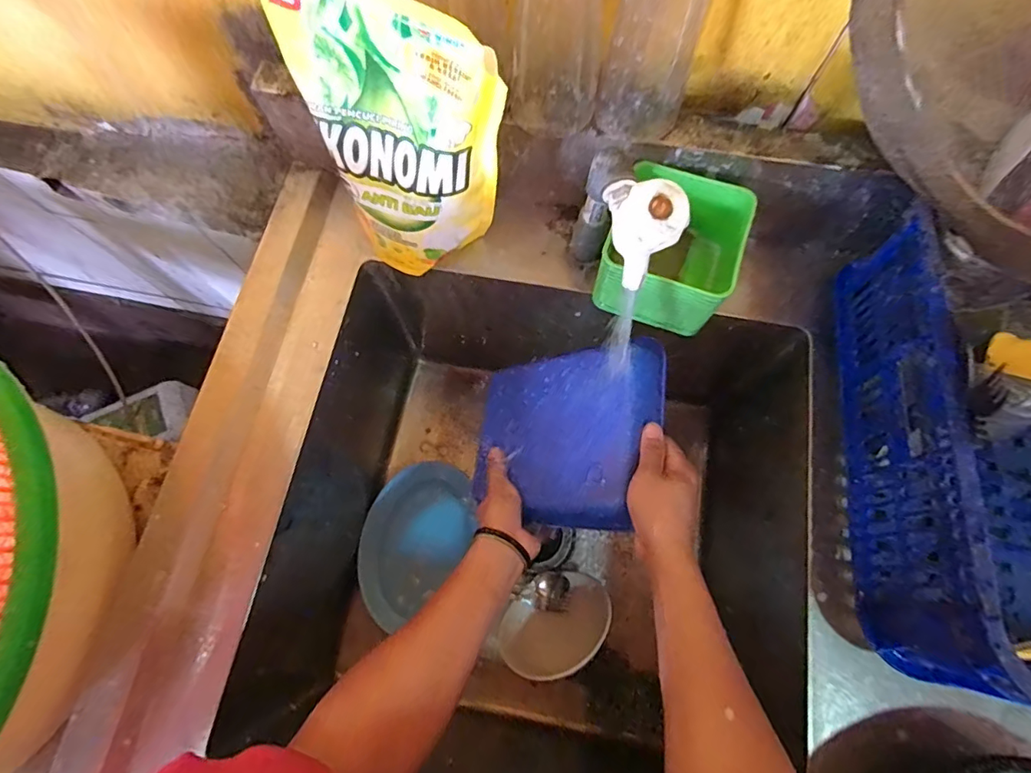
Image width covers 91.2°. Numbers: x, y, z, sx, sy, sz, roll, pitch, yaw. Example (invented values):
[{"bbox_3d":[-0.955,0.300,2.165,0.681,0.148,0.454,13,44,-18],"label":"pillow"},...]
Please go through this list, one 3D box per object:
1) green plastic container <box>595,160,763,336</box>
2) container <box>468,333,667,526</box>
[{"bbox_3d":[0.163,-0.139,0.530,0.121,0.095,0.140,24,74,8],"label":"green plastic container"},{"bbox_3d":[0.050,0.056,0.561,0.228,0.032,0.189,-12,64,40],"label":"container"}]

